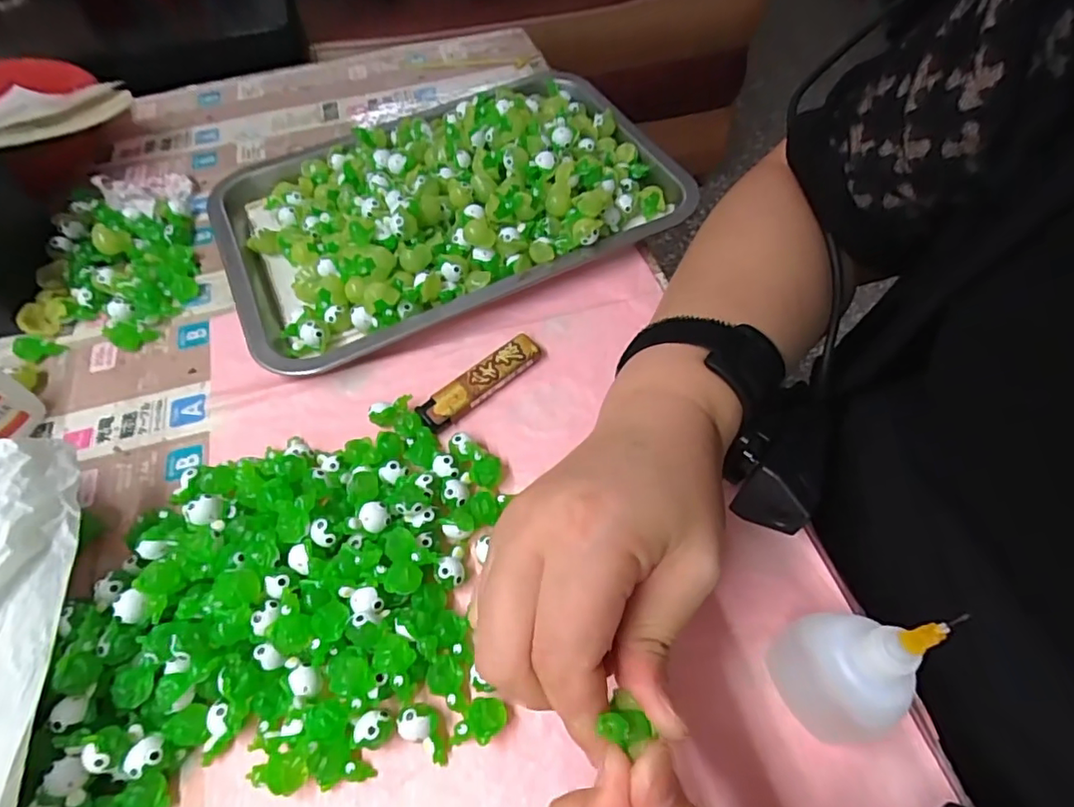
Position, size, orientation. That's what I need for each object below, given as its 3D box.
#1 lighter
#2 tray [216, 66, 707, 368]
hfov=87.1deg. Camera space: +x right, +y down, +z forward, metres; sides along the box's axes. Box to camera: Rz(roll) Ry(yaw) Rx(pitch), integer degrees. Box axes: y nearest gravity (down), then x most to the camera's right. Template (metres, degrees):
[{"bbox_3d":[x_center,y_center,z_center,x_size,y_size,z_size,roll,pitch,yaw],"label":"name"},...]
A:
[{"bbox_3d":[-0.033,-0.012,0.330,0.079,0.011,0.019,-39,65,-20],"label":"lighter"},{"bbox_3d":[-0.063,-0.146,0.392,0.299,0.047,0.190,-24,60,-12],"label":"tray"}]

